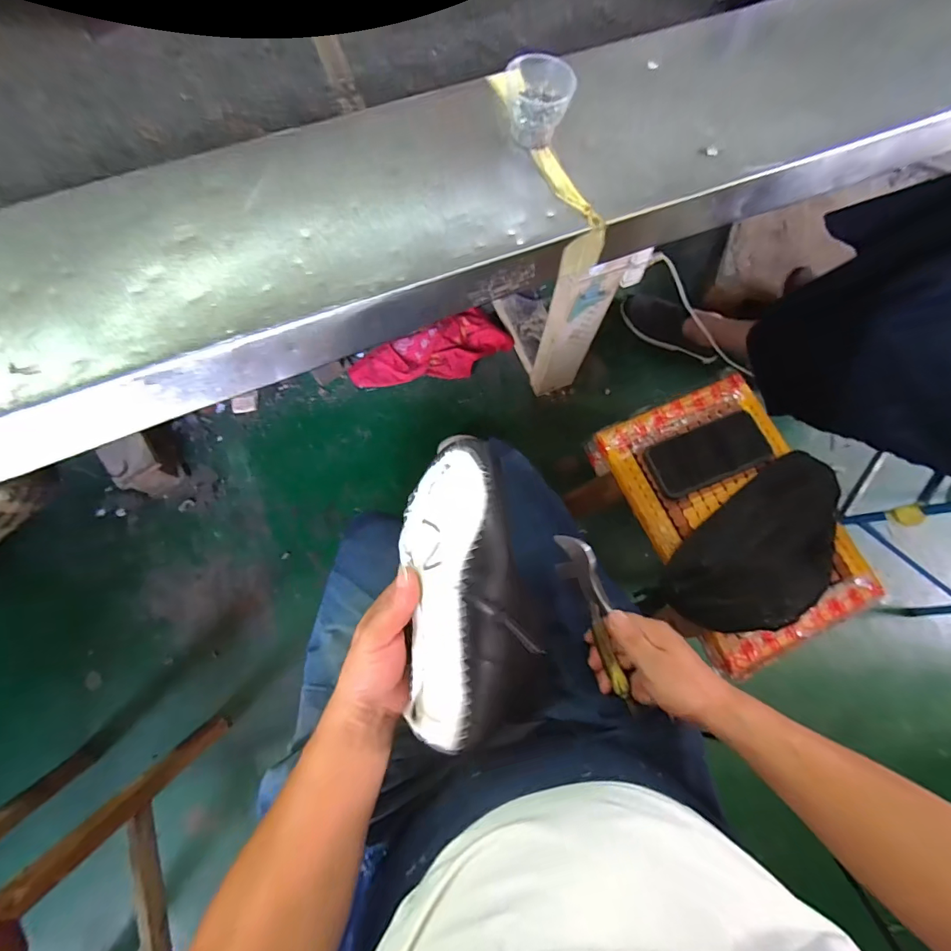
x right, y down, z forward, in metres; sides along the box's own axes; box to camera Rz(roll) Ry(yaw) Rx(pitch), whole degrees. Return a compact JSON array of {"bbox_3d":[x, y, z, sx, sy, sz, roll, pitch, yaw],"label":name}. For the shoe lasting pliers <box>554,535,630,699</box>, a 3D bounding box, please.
[{"bbox_3d":[0.120,0.140,0.449,0.034,0.026,0.163,-18,84,-5],"label":"shoe lasting pliers"}]

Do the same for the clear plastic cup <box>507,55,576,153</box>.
[{"bbox_3d":[0.062,-0.361,0.431,0.060,0.050,0.051,-16,77,-4],"label":"clear plastic cup"}]

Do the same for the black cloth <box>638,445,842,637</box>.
[{"bbox_3d":[0.363,0.096,0.568,0.284,0.091,0.157,-29,78,-8],"label":"black cloth"}]

